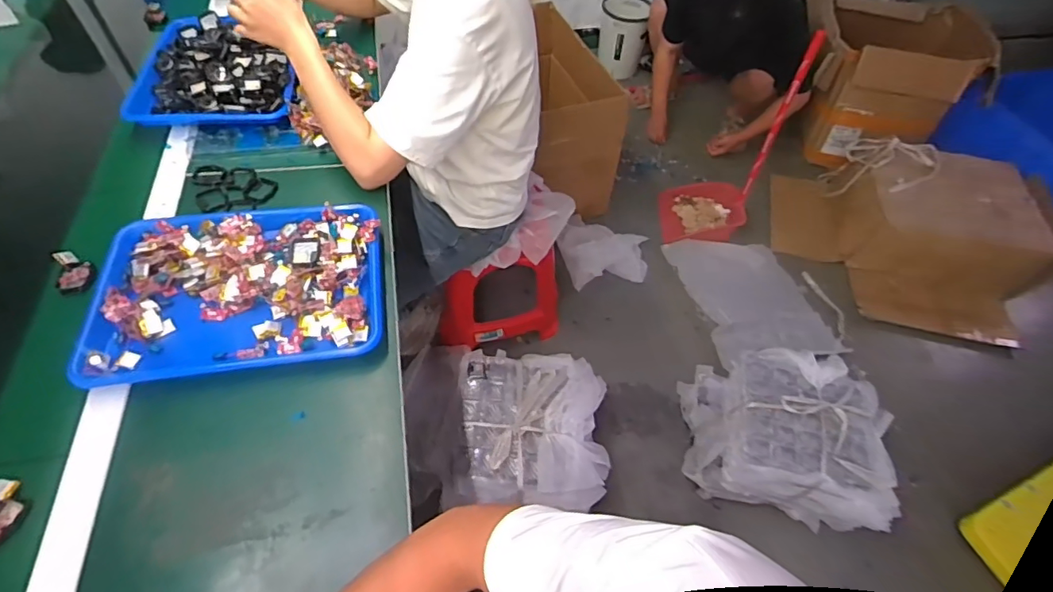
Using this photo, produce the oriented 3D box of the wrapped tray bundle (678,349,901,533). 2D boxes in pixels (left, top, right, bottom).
[{"bbox_3d":[0.615,0.322,1.224,0.429,0.200,0.343,15,55,7],"label":"wrapped tray bundle"}]

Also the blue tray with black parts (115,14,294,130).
[{"bbox_3d":[-0.531,-0.406,0.899,0.256,0.056,0.317,-4,55,-6],"label":"blue tray with black parts"}]

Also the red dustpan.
[{"bbox_3d":[0.625,-0.441,1.583,0.289,0.671,0.276,18,55,9],"label":"red dustpan"}]

